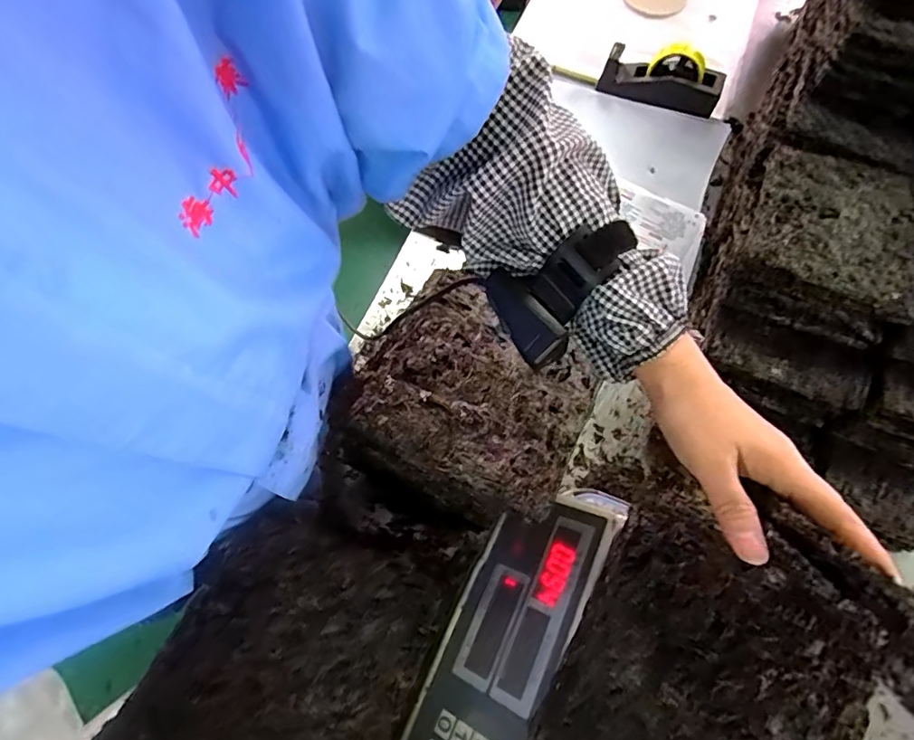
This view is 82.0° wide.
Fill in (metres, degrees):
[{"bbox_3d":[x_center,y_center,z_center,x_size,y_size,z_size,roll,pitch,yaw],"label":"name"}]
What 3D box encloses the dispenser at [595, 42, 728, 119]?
[{"bbox_3d":[0.344,-0.494,0.882,0.196,0.087,0.057,25,69,25],"label":"dispenser"}]

